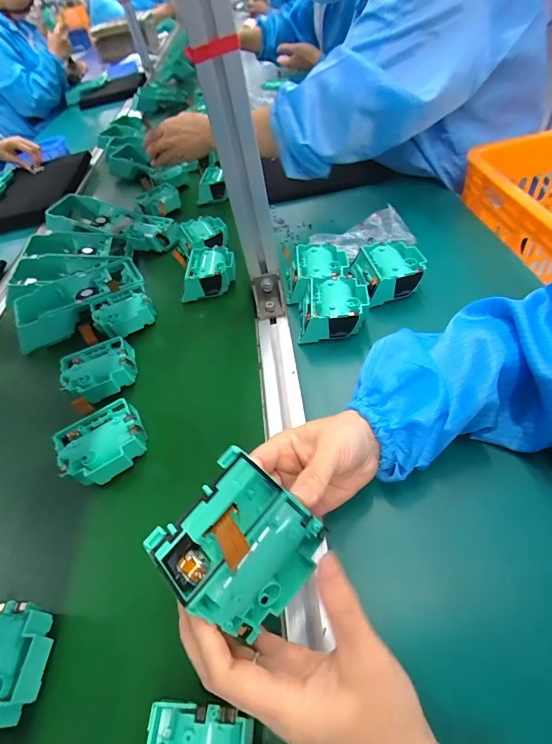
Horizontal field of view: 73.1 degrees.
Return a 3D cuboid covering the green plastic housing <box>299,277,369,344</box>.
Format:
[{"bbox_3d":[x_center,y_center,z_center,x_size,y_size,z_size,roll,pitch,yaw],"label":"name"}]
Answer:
[{"bbox_3d":[0.066,-0.071,0.431,0.079,0.046,0.076,-2,51,13],"label":"green plastic housing"}]

